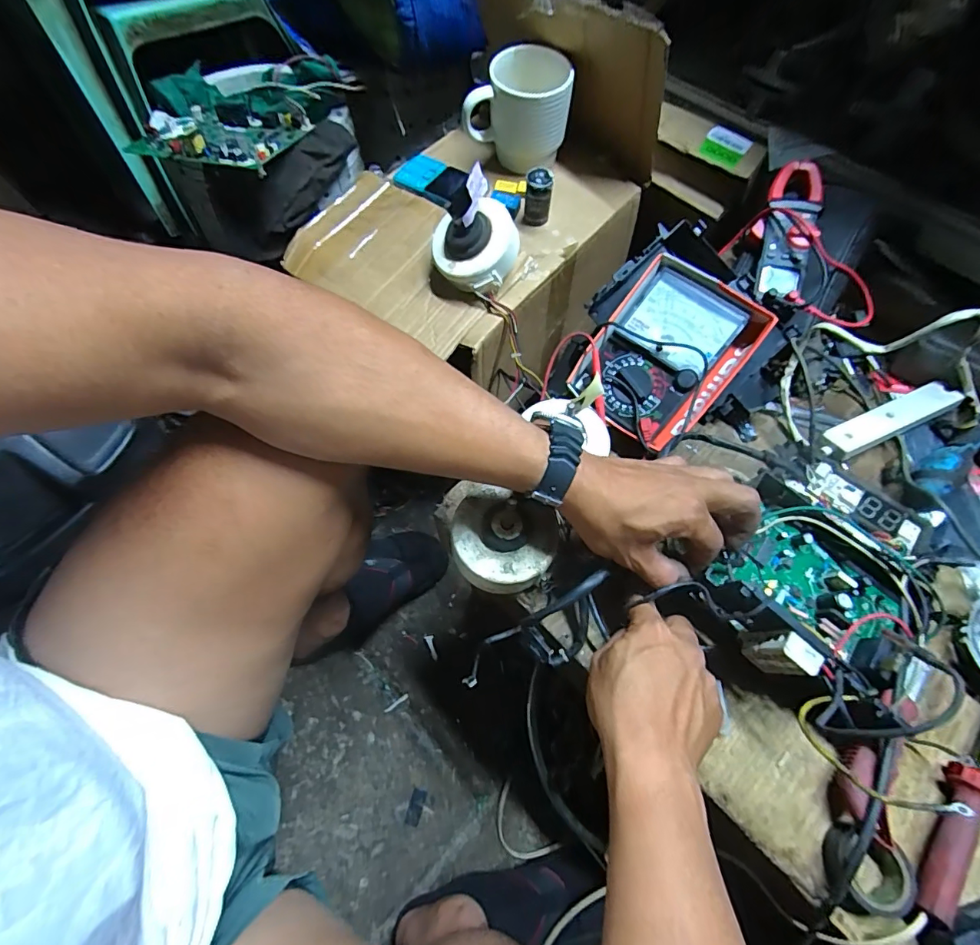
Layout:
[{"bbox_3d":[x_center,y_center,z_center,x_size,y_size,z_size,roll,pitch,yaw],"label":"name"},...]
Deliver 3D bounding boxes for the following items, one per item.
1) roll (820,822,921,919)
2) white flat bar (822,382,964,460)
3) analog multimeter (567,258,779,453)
[{"bbox_3d":[0.264,0.280,0.326,0.048,0.030,0.050,0,64,0],"label":"roll"},{"bbox_3d":[0.409,-0.055,0.480,0.149,0.013,0.034,-23,66,-11],"label":"white flat bar"},{"bbox_3d":[0.174,-0.116,0.477,0.132,0.048,0.168,40,98,17],"label":"analog multimeter"}]

